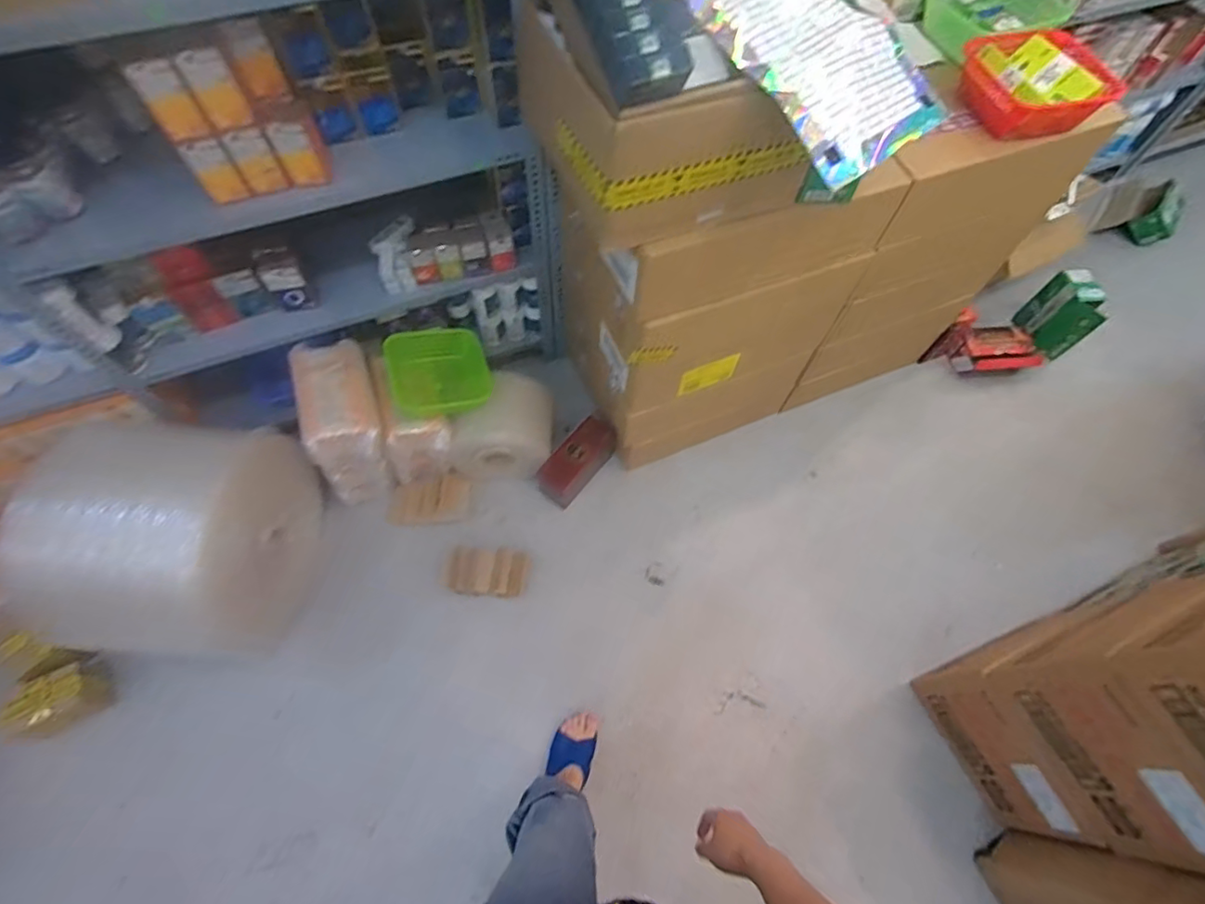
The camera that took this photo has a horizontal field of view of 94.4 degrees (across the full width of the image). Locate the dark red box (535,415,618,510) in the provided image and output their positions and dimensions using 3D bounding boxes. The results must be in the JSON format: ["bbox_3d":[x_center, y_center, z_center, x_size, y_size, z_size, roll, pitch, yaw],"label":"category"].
[{"bbox_3d":[-0.065,0.018,1.519,0.107,0.094,0.256,35,66,15],"label":"dark red box"}]

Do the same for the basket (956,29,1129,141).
[{"bbox_3d":[0.793,-0.693,1.043,0.235,0.090,0.193,-14,63,-9],"label":"basket"}]

